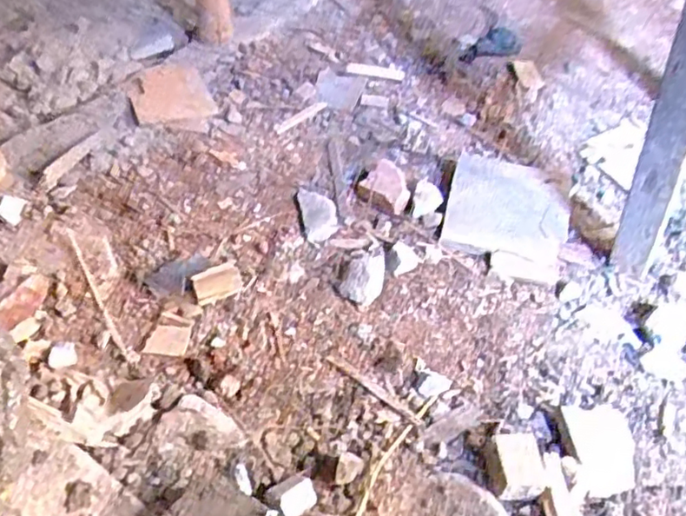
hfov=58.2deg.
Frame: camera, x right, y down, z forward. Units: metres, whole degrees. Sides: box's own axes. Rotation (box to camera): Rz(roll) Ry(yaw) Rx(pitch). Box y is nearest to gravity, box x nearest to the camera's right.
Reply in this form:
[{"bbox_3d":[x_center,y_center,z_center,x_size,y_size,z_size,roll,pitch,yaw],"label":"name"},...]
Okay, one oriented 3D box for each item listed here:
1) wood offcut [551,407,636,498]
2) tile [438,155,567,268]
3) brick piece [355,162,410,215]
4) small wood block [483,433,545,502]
[{"bbox_3d":[0.280,0.204,0.666,0.082,0.016,0.093,-5,50,-7],"label":"wood offcut"},{"bbox_3d":[0.240,-0.075,0.900,0.170,0.025,0.187,12,50,8],"label":"tile"},{"bbox_3d":[0.063,-0.105,0.914,0.087,0.034,0.074,35,56,24],"label":"brick piece"},{"bbox_3d":[0.173,0.212,0.625,0.051,0.022,0.062,-2,50,-4],"label":"small wood block"}]

